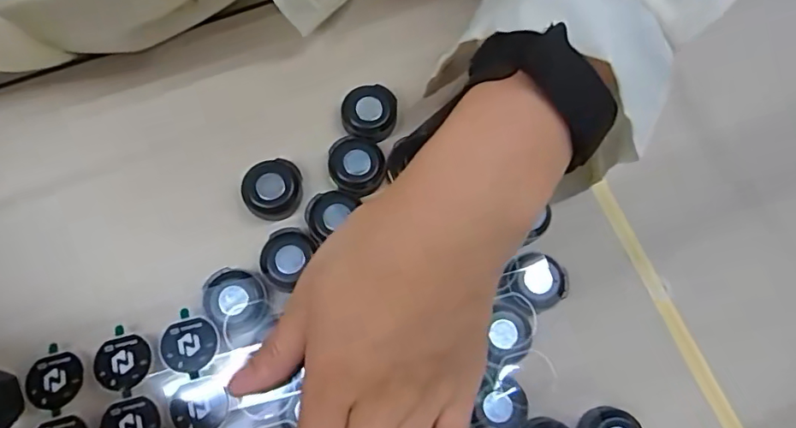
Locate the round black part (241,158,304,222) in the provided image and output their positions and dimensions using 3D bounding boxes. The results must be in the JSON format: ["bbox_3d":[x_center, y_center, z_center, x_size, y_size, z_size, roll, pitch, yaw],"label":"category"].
[{"bbox_3d":[-0.063,-0.012,0.262,0.029,0.012,0.027,1,74,-4],"label":"round black part"}]

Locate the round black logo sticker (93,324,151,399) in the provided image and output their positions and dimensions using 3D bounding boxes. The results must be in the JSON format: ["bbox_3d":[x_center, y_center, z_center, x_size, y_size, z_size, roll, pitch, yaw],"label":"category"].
[{"bbox_3d":[-0.122,0.066,0.230,0.023,0.004,0.024,1,74,-4],"label":"round black logo sticker"}]

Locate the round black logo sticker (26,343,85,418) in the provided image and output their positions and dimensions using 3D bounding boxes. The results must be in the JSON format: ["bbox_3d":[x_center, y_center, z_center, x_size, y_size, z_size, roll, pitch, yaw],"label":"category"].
[{"bbox_3d":[-0.150,0.072,0.225,0.022,0.004,0.023,1,74,-4],"label":"round black logo sticker"}]

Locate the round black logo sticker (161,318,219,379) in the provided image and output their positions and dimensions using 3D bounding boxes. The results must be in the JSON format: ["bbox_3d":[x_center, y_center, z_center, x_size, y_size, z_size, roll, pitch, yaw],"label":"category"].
[{"bbox_3d":[-0.094,0.059,0.234,0.024,0.004,0.024,1,74,-4],"label":"round black logo sticker"}]

